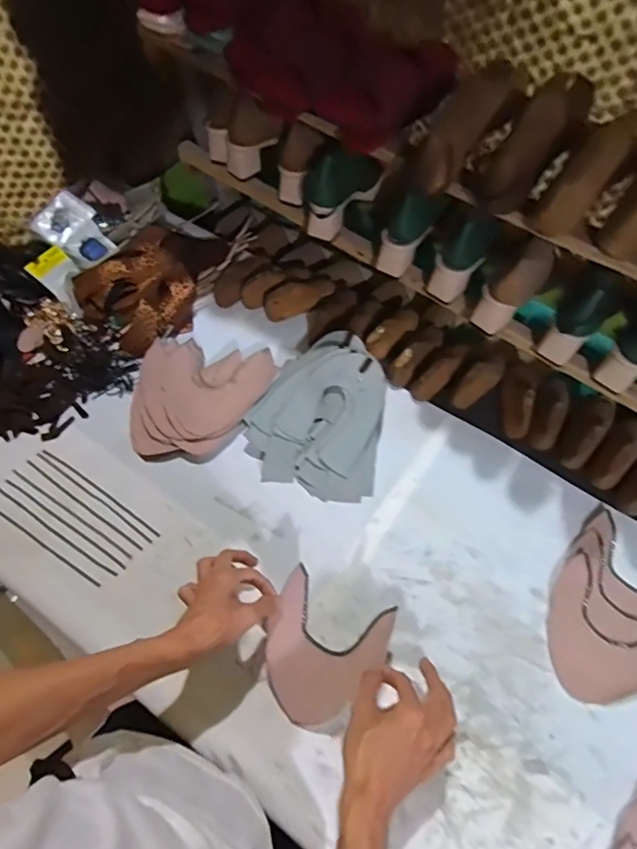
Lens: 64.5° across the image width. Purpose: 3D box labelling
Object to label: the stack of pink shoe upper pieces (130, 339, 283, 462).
[{"bbox_3d":[-0.186,-0.043,0.808,0.215,0.031,0.204,3,62,3],"label":"stack of pink shoe upper pieces"}]

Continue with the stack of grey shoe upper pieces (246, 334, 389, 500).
[{"bbox_3d":[-0.004,-0.026,0.768,0.204,0.084,0.253,8,63,6],"label":"stack of grey shoe upper pieces"}]

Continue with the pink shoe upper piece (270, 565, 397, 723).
[{"bbox_3d":[0.004,0.277,0.606,0.136,0.018,0.165,19,90,22],"label":"pink shoe upper piece"}]

